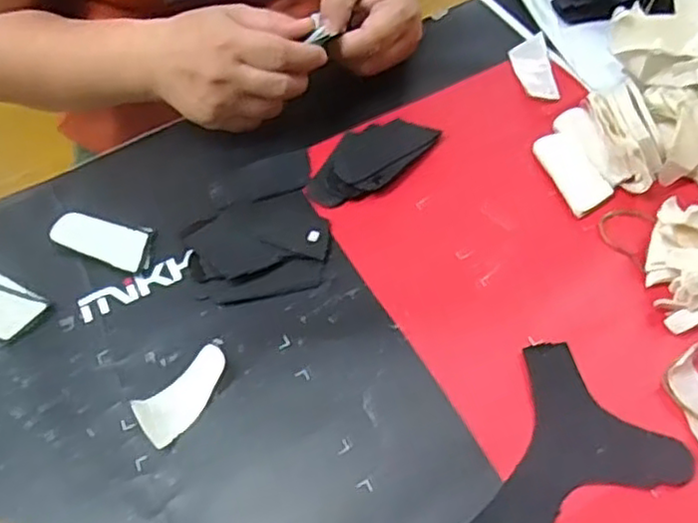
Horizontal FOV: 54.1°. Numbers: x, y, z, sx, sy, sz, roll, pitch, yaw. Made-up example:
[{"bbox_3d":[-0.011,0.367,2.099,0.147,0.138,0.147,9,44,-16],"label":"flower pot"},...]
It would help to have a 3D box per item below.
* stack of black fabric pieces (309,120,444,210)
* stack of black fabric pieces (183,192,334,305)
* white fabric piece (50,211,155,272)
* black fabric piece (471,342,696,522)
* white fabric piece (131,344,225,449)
[{"bbox_3d":[0.013,-0.071,0.472,0.052,0.006,0.096,34,64,25],"label":"stack of black fabric pieces"},{"bbox_3d":[-0.058,-0.013,0.434,0.088,0.014,0.076,-14,55,-6],"label":"stack of black fabric pieces"},{"bbox_3d":[-0.161,-0.014,0.444,0.070,0.005,0.032,11,56,11],"label":"white fabric piece"},{"bbox_3d":[0.068,0.110,0.339,0.184,0.005,0.090,-24,56,-14],"label":"black fabric piece"},{"bbox_3d":[-0.087,0.072,0.368,0.023,0.019,0.056,35,64,25],"label":"white fabric piece"}]

